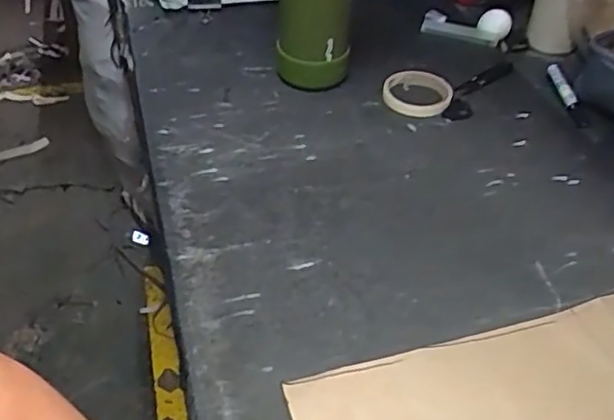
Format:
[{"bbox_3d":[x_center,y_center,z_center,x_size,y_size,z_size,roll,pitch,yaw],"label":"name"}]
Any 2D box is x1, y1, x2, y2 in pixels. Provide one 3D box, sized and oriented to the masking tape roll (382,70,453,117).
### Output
[{"bbox_3d":[0.141,-0.151,0.815,0.096,0.013,0.082,-27,51,-29],"label":"masking tape roll"}]

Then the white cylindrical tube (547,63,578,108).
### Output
[{"bbox_3d":[0.347,-0.173,0.876,0.017,0.019,0.098,3,43,-1],"label":"white cylindrical tube"}]

